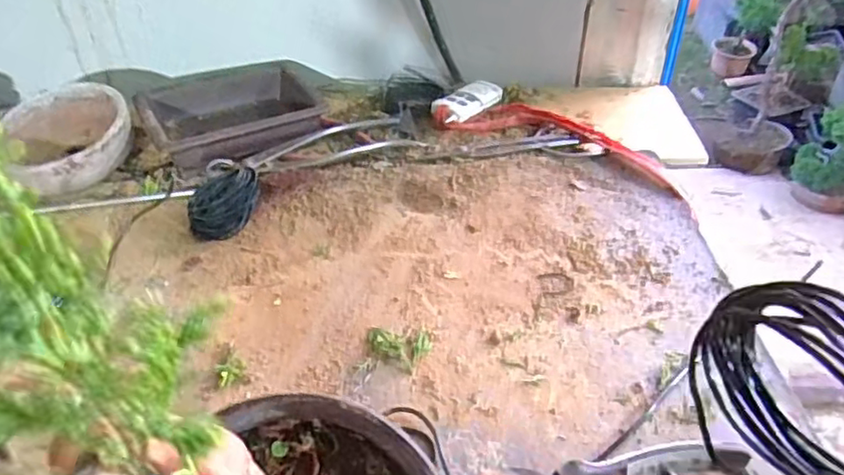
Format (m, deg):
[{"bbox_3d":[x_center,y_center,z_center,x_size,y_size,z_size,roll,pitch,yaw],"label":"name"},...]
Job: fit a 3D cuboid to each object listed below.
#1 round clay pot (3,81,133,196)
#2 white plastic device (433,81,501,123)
[{"bbox_3d":[-0.336,-0.091,0.640,0.107,0.061,0.132,-21,45,-21],"label":"round clay pot"},{"bbox_3d":[0.048,-0.146,0.719,0.037,0.019,0.097,32,51,32],"label":"white plastic device"}]

